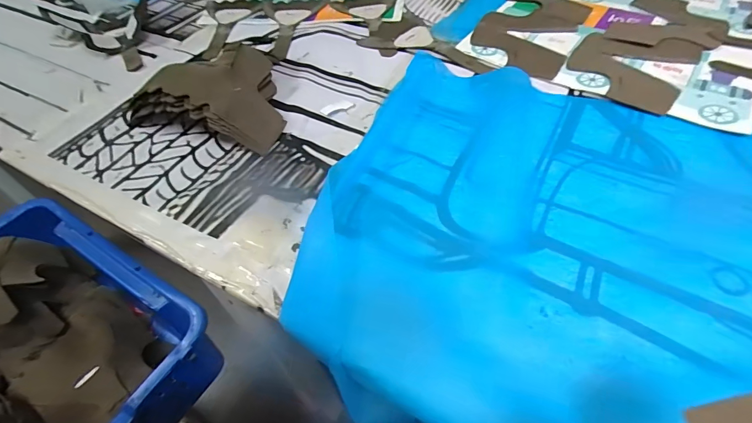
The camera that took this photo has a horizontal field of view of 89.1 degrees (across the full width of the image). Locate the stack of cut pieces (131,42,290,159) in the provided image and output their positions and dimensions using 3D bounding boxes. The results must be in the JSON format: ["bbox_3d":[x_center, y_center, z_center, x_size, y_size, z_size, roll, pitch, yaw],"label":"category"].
[{"bbox_3d":[-0.218,-0.165,0.501,0.219,0.083,0.147,11,53,14],"label":"stack of cut pieces"}]

